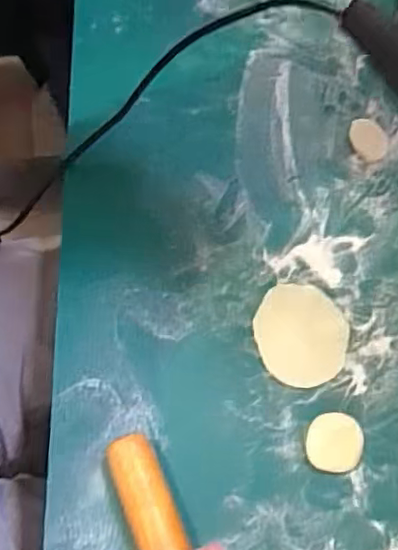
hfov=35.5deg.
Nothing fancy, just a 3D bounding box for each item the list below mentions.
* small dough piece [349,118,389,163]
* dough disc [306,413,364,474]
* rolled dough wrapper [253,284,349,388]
[{"bbox_3d":[0.129,-0.103,0.473,0.027,0.005,0.037,-11,67,-5],"label":"small dough piece"},{"bbox_3d":[0.082,0.102,0.379,0.033,0.012,0.034,0,66,0],"label":"dough disc"},{"bbox_3d":[0.068,0.039,0.411,0.059,0.004,0.068,2,66,1],"label":"rolled dough wrapper"}]

